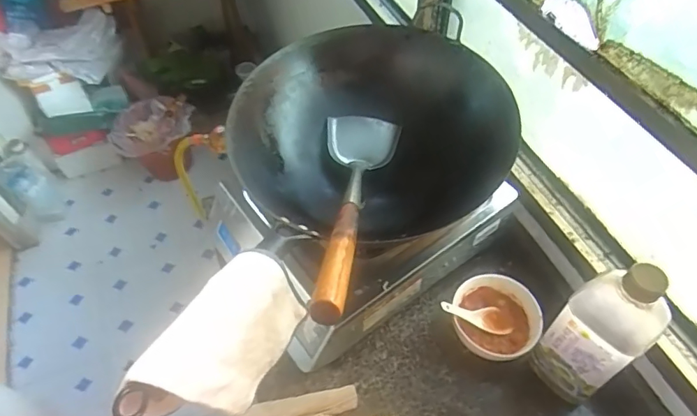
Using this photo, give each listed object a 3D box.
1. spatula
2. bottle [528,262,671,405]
[{"bbox_3d":[0.004,-0.017,0.538,0.094,0.041,0.394,3,29,5],"label":"spatula"},{"bbox_3d":[0.280,0.140,0.540,0.074,0.254,0.078,-35,59,-22],"label":"bottle"}]

